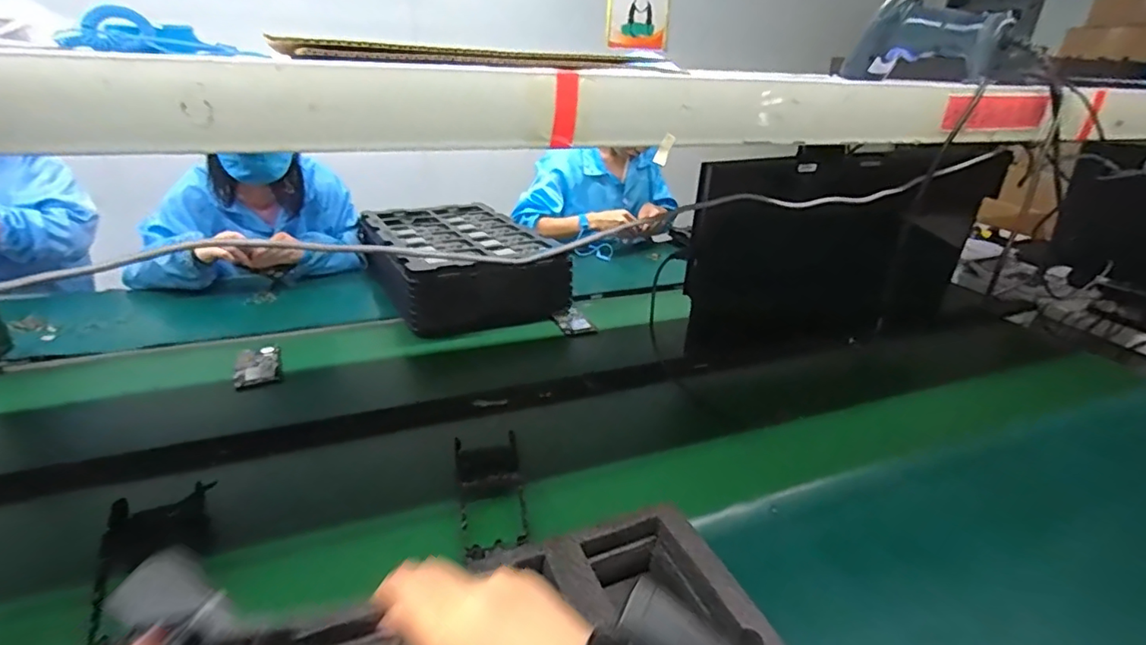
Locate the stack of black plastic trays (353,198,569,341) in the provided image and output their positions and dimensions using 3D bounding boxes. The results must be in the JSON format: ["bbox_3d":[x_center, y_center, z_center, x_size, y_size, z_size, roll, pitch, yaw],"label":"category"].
[{"bbox_3d":[-0.265,-0.147,1.247,0.327,0.126,0.510,-11,29,-27],"label":"stack of black plastic trays"}]

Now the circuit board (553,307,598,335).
[{"bbox_3d":[0.001,0.001,1.083,0.058,0.015,0.094,-11,29,-27],"label":"circuit board"}]

